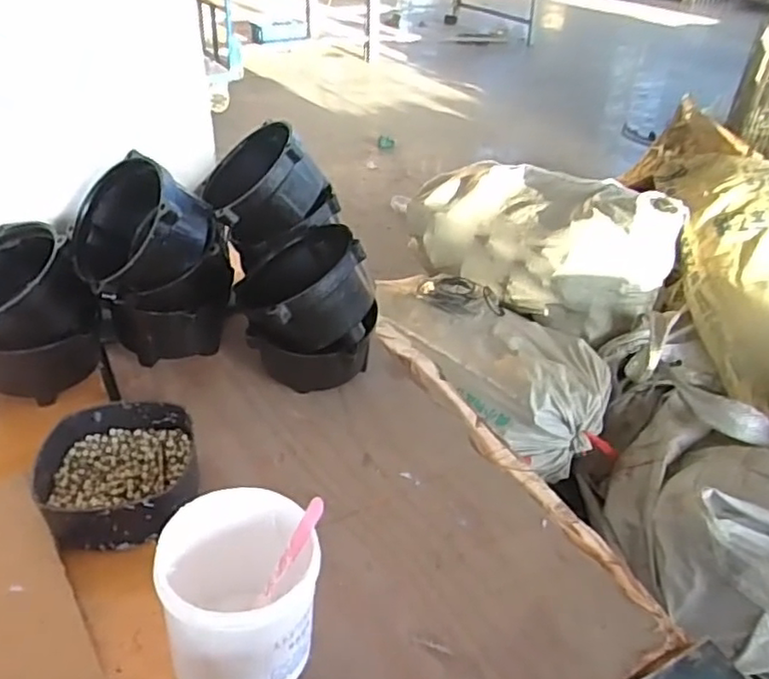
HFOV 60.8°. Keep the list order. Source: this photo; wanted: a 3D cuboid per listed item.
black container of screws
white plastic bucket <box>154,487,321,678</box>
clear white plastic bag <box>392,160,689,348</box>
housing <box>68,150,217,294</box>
[{"bbox_3d":[-0.218,0.113,0.539,0.121,0.050,0.131,-3,36,-7],"label":"black container of screws"},{"bbox_3d":[-0.087,0.167,0.418,0.088,0.109,0.090,1,35,-1],"label":"white plastic bucket"},{"bbox_3d":[0.375,-0.275,1.688,0.698,0.292,0.267,30,44,34],"label":"clear white plastic bag"},{"bbox_3d":[-0.230,-0.099,0.639,0.127,0.093,0.128,-45,53,8],"label":"housing"}]

